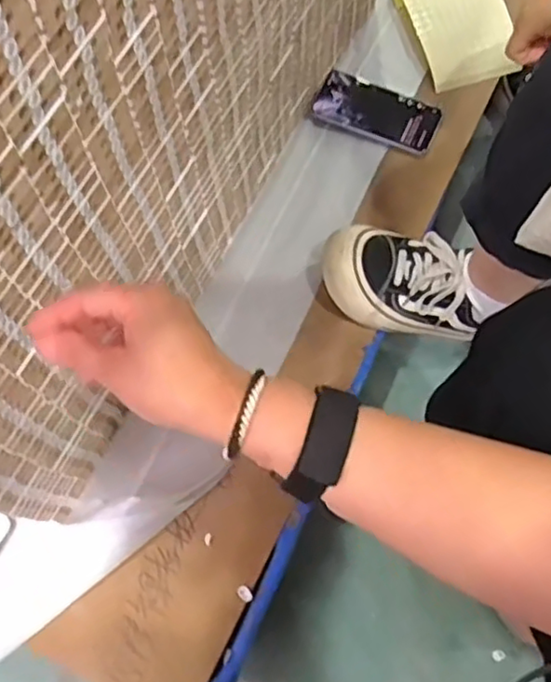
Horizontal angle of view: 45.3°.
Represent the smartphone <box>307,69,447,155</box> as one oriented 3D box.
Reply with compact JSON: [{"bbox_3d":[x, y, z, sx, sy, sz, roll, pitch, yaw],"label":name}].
[{"bbox_3d":[0.137,-0.311,0.884,0.164,0.013,0.084,23,72,10],"label":"smartphone"}]

